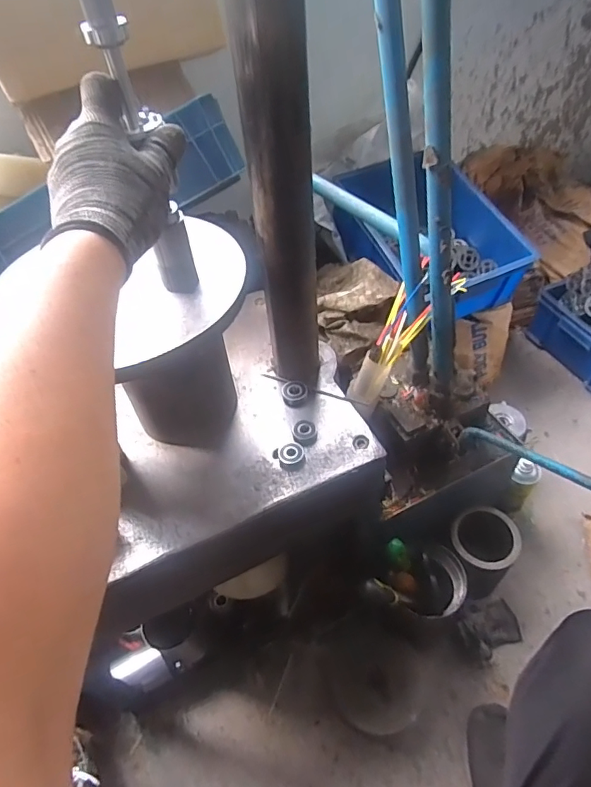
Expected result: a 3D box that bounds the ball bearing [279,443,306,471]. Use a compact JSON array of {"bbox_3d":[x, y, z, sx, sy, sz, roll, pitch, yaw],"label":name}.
[{"bbox_3d":[-0.004,0.076,0.584,0.031,0.015,0.029,-7,48,-2],"label":"ball bearing"}]

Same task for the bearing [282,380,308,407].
[{"bbox_3d":[0.000,-0.002,0.650,0.033,0.017,0.030,-17,49,-10],"label":"bearing"}]

